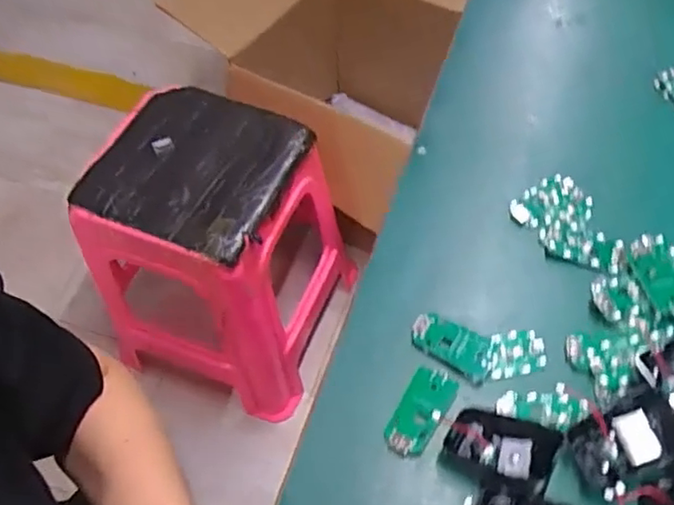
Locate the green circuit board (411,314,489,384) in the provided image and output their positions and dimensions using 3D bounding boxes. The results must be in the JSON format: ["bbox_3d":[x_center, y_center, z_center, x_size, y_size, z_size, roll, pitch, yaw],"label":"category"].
[{"bbox_3d":[0.085,0.065,0.452,0.061,0.006,0.032,32,63,23],"label":"green circuit board"}]

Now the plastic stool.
[{"bbox_3d":[-0.189,0.009,1.075,0.311,0.454,0.317,16,57,15],"label":"plastic stool"}]

